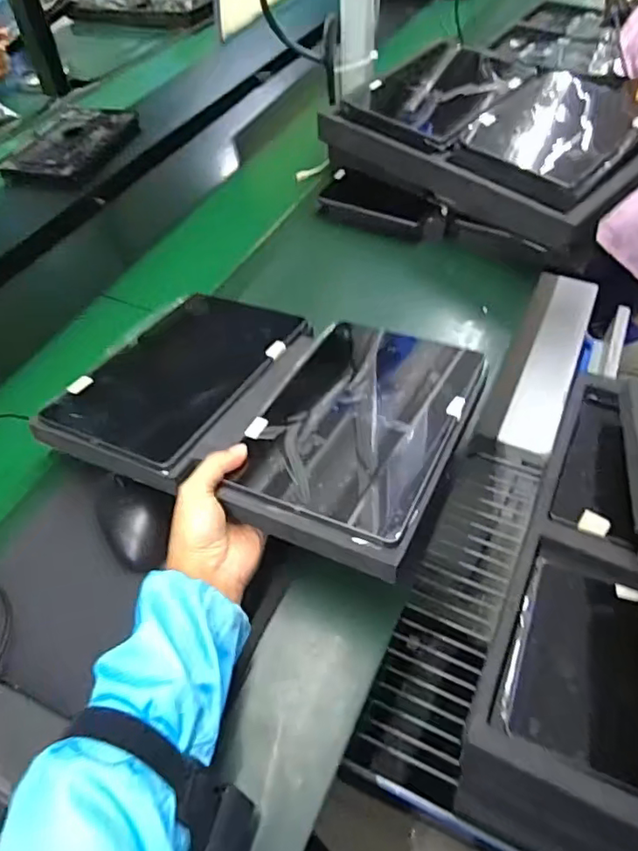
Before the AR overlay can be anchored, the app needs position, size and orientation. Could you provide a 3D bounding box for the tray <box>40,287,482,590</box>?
[{"bbox_3d":[-0.050,-0.034,0.564,0.372,0.062,0.272,21,55,17],"label":"tray"}]

